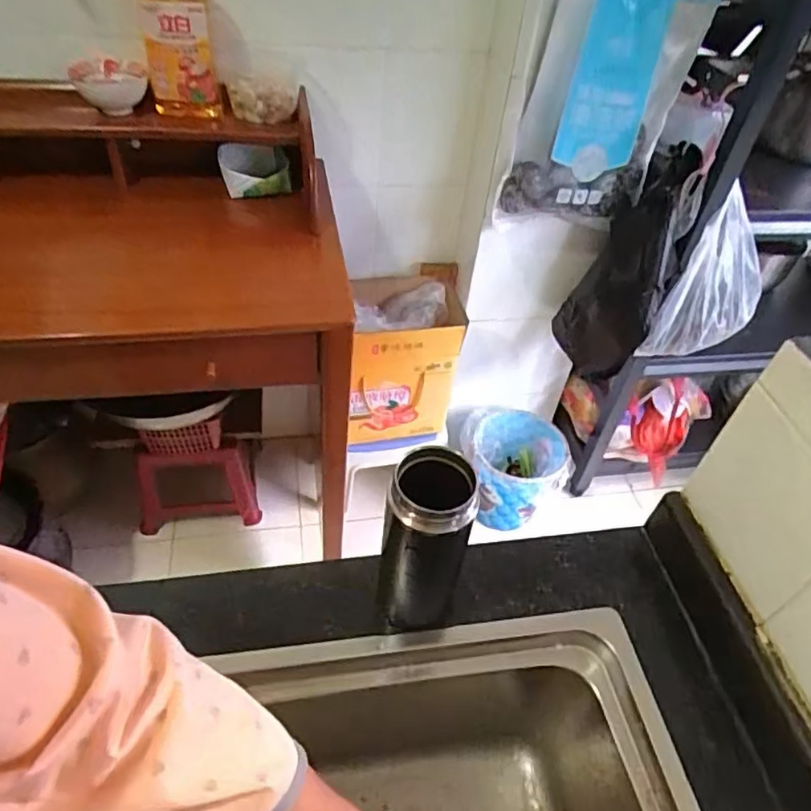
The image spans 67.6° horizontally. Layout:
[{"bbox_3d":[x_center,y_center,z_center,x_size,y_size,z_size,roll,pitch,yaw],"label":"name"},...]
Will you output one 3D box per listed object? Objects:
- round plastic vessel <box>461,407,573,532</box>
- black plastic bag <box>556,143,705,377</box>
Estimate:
[{"bbox_3d":[0.265,0.143,1.477,0.243,0.190,0.251,-33,57,-32],"label":"round plastic vessel"},{"bbox_3d":[0.420,-0.265,1.163,0.177,0.448,0.172,27,26,19],"label":"black plastic bag"}]

